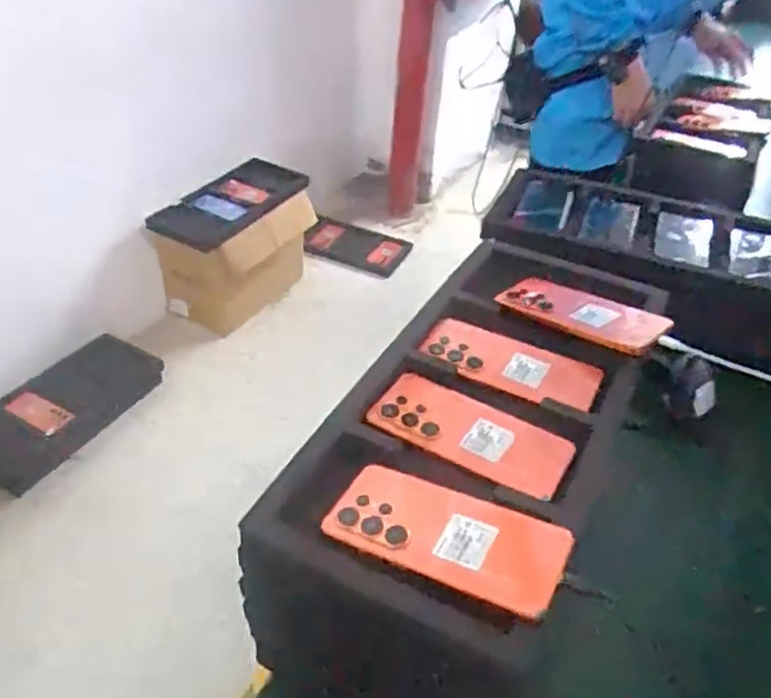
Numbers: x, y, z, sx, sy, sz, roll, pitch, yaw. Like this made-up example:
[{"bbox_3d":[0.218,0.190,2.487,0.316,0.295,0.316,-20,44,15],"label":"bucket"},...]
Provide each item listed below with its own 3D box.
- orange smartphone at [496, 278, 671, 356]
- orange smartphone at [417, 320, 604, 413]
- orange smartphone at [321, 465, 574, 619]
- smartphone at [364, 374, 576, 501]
[{"bbox_3d":[0.205,-0.039,0.713,0.070,0.014,0.169,-34,41,-31],"label":"orange smartphone"},{"bbox_3d":[0.120,0.012,0.658,0.167,0.009,0.072,21,42,21],"label":"orange smartphone"},{"bbox_3d":[0.043,0.132,0.493,0.170,0.007,0.080,14,40,23],"label":"orange smartphone"},{"bbox_3d":[0.073,0.071,0.587,0.166,0.011,0.087,22,43,22],"label":"smartphone"}]

